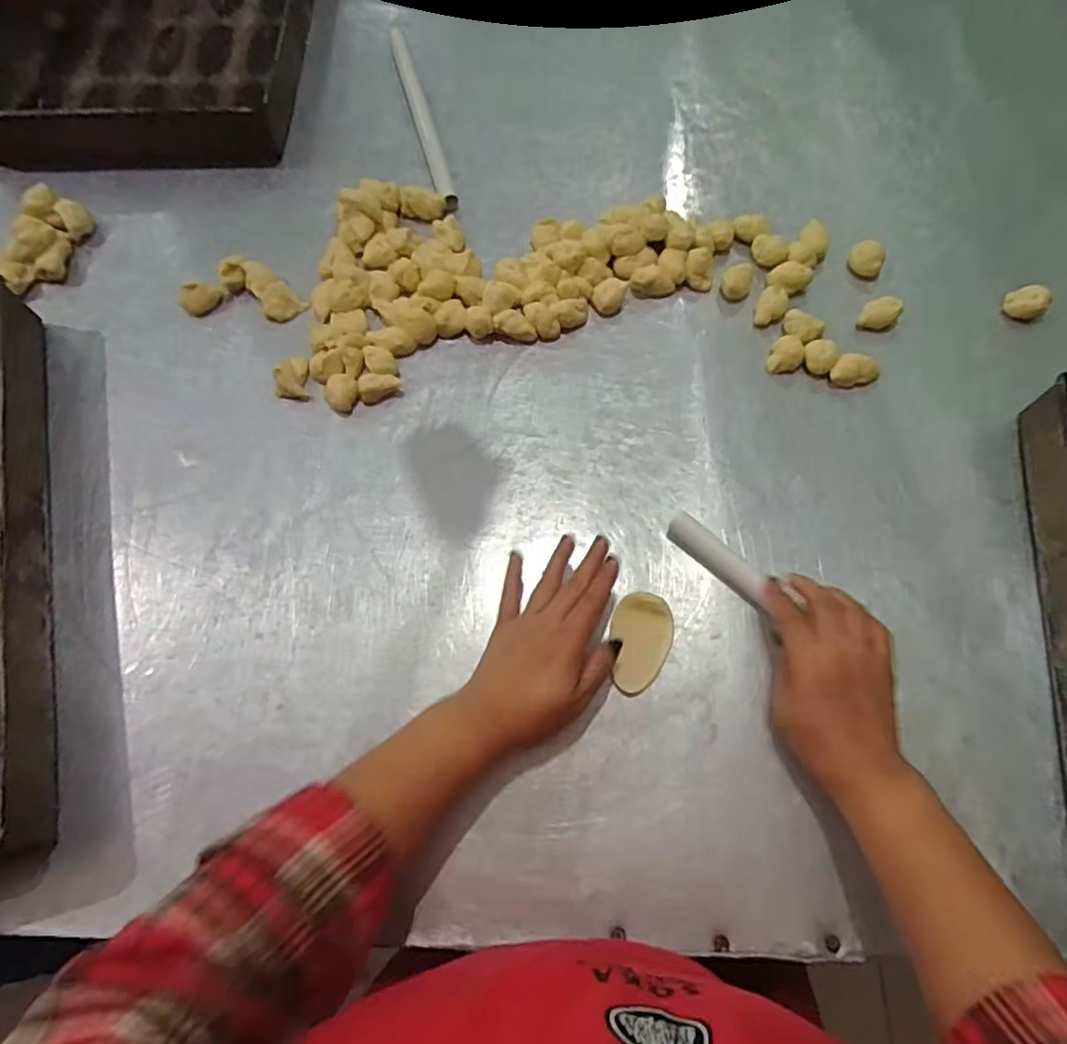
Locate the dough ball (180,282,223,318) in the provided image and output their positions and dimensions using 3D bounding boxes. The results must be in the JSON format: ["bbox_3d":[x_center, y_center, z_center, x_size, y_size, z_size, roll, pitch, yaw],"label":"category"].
[{"bbox_3d":[-0.331,-0.223,0.625,0.036,0.026,0.022,-39,71,-13],"label":"dough ball"}]

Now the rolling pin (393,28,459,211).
[{"bbox_3d":[-0.124,-0.455,0.712,0.019,0.018,0.281,-15,68,-5],"label":"rolling pin"}]

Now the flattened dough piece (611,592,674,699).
[{"bbox_3d":[0.085,0.095,0.497,0.046,0.009,0.077,4,67,3],"label":"flattened dough piece"}]

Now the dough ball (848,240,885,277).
[{"bbox_3d":[0.327,-0.258,0.623,0.031,0.022,0.036,27,71,12],"label":"dough ball"}]

